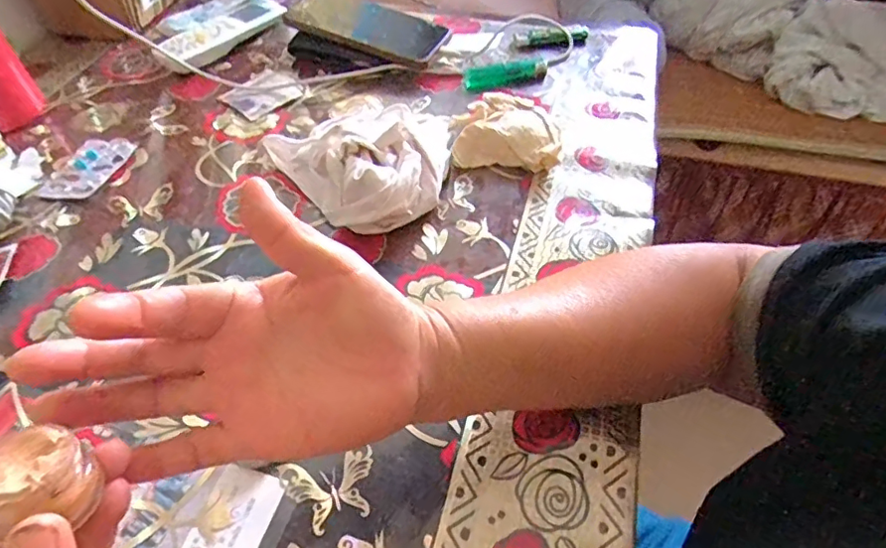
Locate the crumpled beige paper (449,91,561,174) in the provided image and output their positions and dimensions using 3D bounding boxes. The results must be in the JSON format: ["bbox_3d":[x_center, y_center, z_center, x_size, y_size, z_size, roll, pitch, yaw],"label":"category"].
[{"bbox_3d":[0.058,-0.131,0.501,0.092,0.027,0.091,8,51,8],"label":"crumpled beige paper"}]

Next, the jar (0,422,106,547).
[{"bbox_3d":[-0.130,0.065,0.178,0.031,0.021,0.030,-1,51,1],"label":"jar"}]

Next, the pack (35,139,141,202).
[{"bbox_3d":[-0.316,-0.096,0.497,0.054,0.004,0.081,11,52,11],"label":"pack"}]

